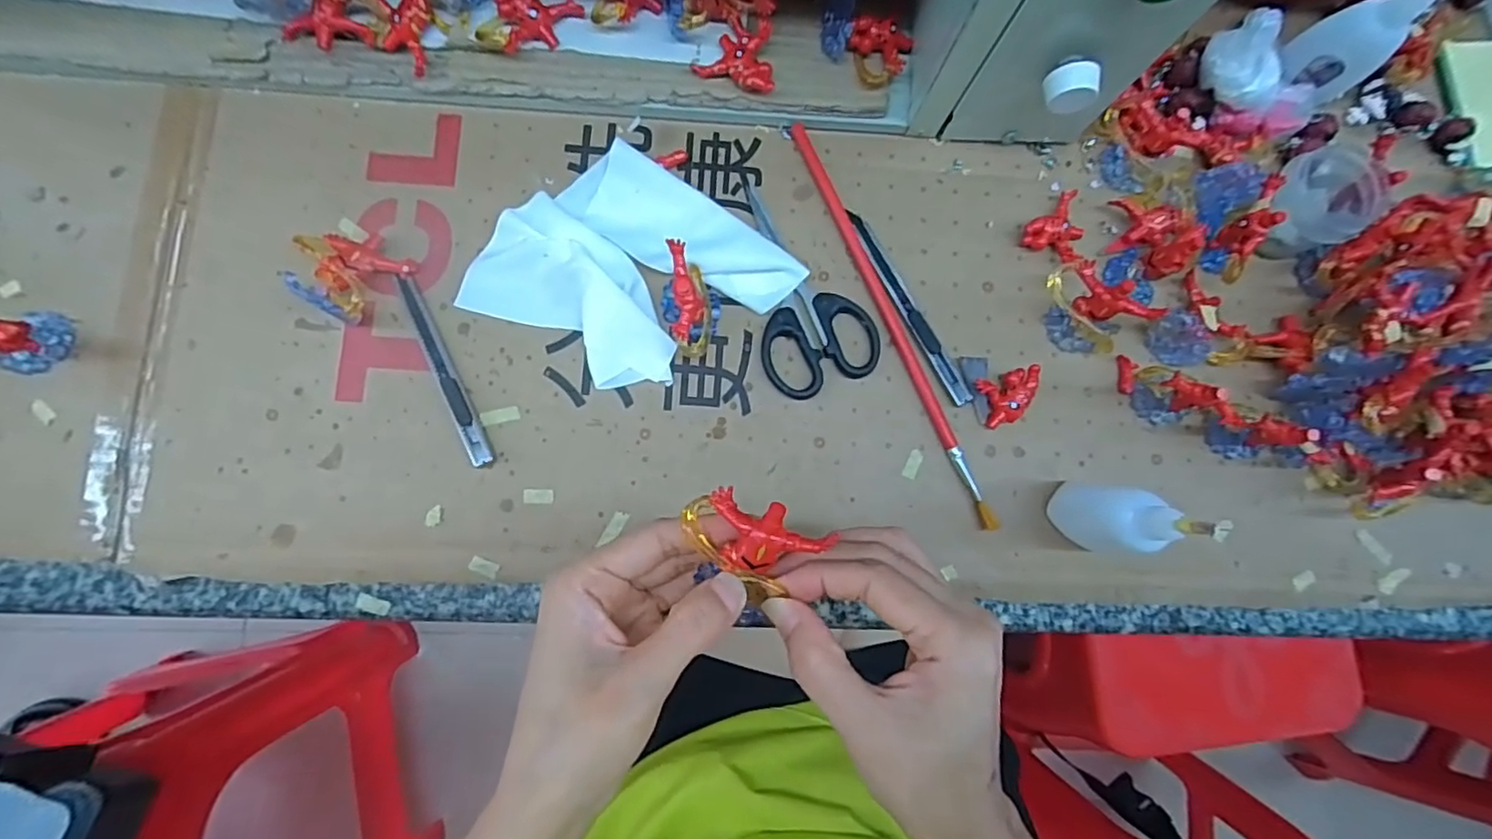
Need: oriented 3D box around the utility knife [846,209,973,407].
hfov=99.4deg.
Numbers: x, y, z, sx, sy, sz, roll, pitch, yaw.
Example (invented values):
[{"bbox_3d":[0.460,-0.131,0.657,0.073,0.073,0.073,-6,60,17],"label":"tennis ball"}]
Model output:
[{"bbox_3d":[0.096,-0.067,0.375,0.014,0.008,0.130,-29,86,-6],"label":"utility knife"}]

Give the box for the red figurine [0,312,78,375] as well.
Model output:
[{"bbox_3d":[-0.372,-0.042,0.311,0.044,0.051,0.031,1,84,-4],"label":"red figurine"}]

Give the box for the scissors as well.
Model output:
[{"bbox_3d":[0.028,-0.081,0.370,0.066,0.008,0.132,-21,85,-6],"label":"scissors"}]

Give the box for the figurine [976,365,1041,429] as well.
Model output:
[{"bbox_3d":[0.153,-0.014,0.367,0.035,0.013,0.027,-19,85,-6],"label":"figurine"}]

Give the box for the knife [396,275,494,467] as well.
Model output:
[{"bbox_3d":[-0.166,-0.028,0.348,0.010,0.010,0.116,-25,86,-6],"label":"knife"}]

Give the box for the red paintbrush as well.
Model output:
[{"bbox_3d":[0.086,-0.059,0.369,0.009,0.011,0.259,-23,86,-6],"label":"red paintbrush"}]

